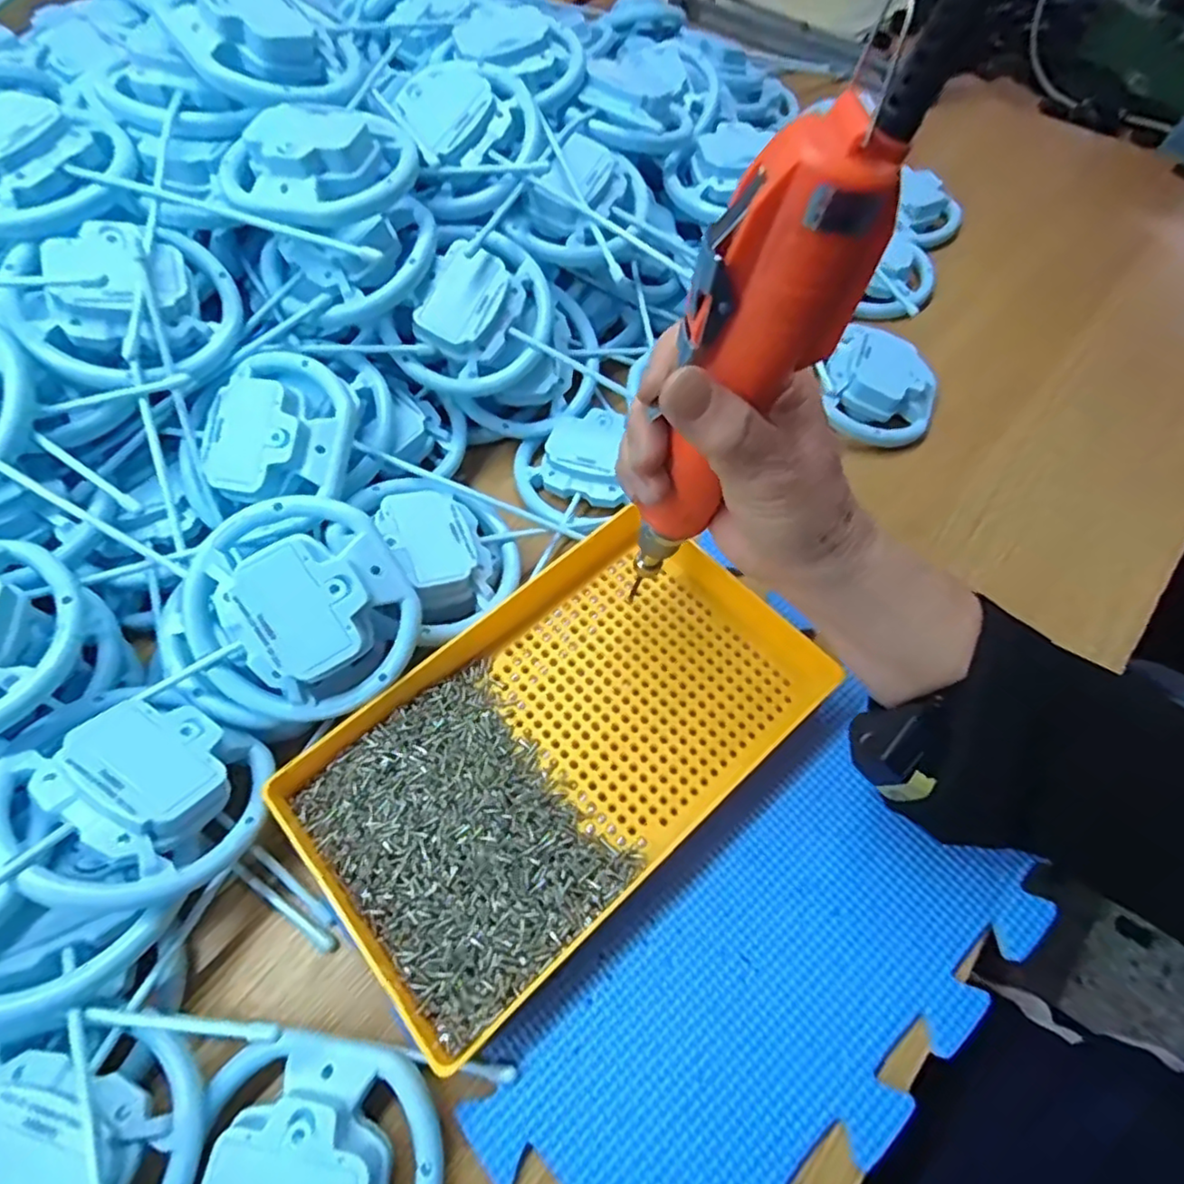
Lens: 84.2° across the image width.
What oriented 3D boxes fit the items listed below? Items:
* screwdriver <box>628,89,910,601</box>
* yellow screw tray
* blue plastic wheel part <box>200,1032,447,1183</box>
[{"bbox_3d":[0.048,-0.067,0.240,0.043,0.185,0.031,-28,67,-27],"label":"screwdriver"},{"bbox_3d":[-0.012,0.067,0.327,0.249,0.026,0.151,-38,70,-18],"label":"yellow screw tray"},{"bbox_3d":[-0.106,0.223,0.244,0.093,0.028,0.093,0,64,-1],"label":"blue plastic wheel part"}]

